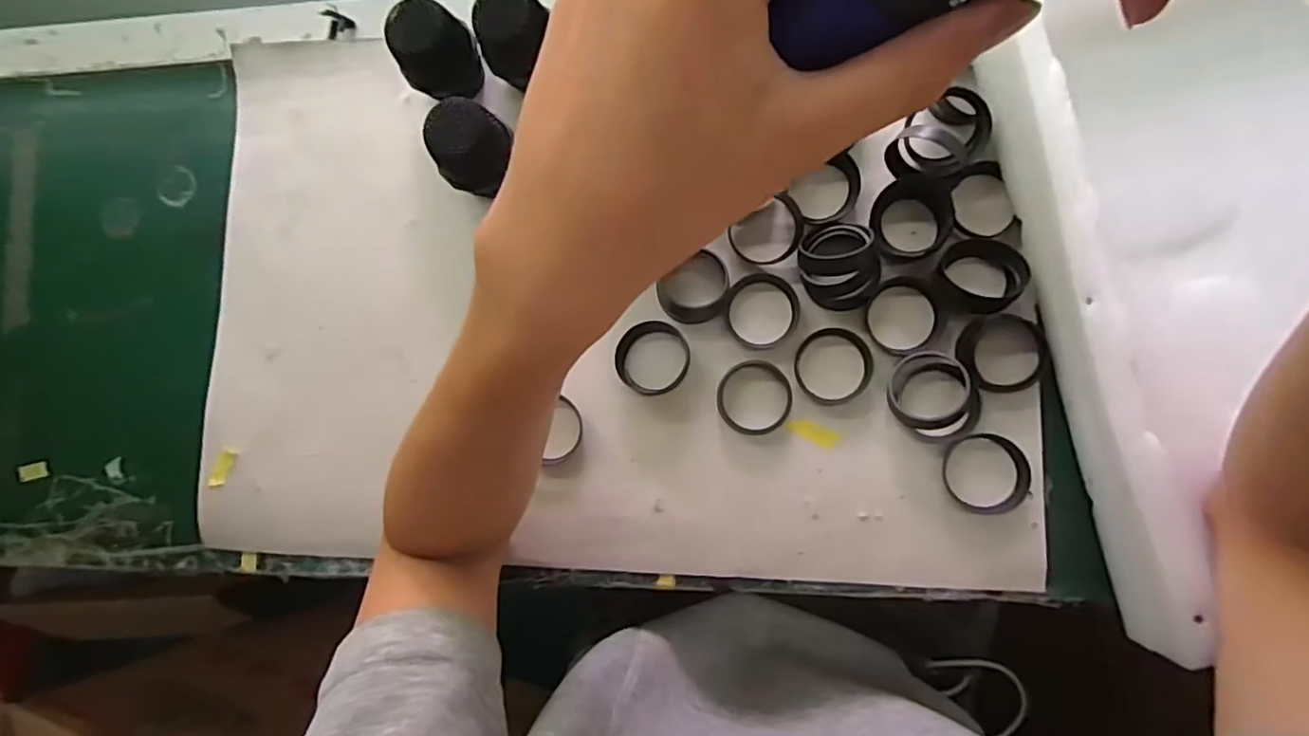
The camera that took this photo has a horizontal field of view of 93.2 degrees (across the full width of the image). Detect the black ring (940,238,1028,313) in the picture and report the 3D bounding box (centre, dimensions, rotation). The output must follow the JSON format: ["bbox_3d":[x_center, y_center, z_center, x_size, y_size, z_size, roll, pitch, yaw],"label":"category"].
[{"bbox_3d":[0.185,-0.055,0.348,0.039,0.013,0.044,-37,81,3],"label":"black ring"}]

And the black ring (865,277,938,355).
[{"bbox_3d":[0.143,-0.031,0.358,0.043,0.009,0.043,-1,84,8],"label":"black ring"}]

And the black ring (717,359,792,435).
[{"bbox_3d":[0.059,0.017,0.365,0.044,0.007,0.044,-1,84,8],"label":"black ring"}]

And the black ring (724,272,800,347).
[{"bbox_3d":[0.064,-0.034,0.368,0.043,0.007,0.043,-1,84,8],"label":"black ring"}]

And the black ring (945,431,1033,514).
[{"bbox_3d":[0.184,0.059,0.344,0.043,0.006,0.045,-1,84,8],"label":"black ring"}]

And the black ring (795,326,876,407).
[{"bbox_3d":[0.104,-0.001,0.362,0.043,0.007,0.045,-1,84,8],"label":"black ring"}]

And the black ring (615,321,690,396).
[{"bbox_3d":[-0.001,-0.006,0.373,0.044,0.009,0.044,-1,84,8],"label":"black ring"}]

